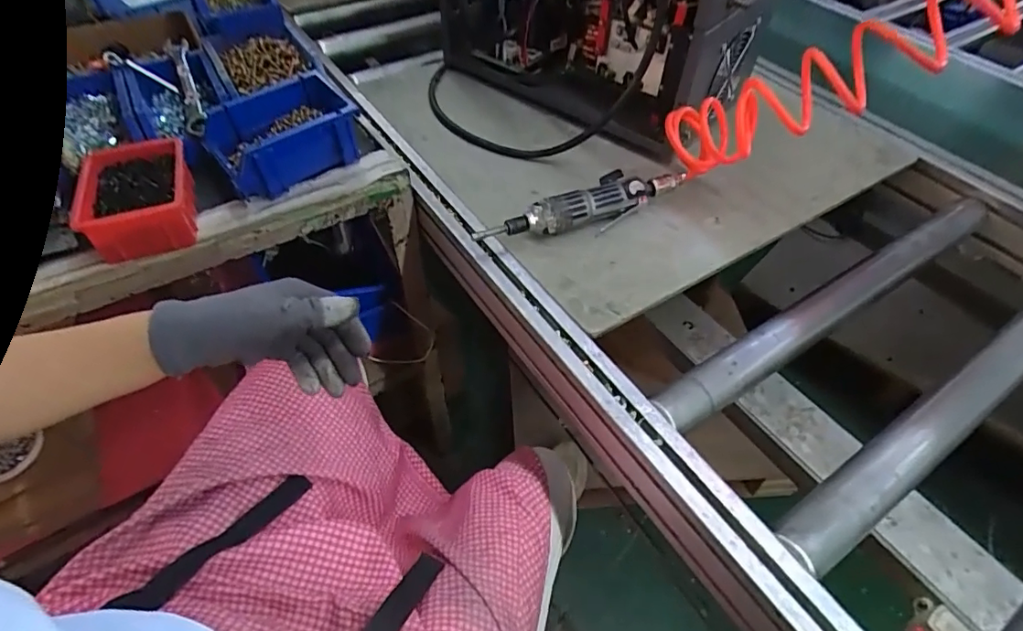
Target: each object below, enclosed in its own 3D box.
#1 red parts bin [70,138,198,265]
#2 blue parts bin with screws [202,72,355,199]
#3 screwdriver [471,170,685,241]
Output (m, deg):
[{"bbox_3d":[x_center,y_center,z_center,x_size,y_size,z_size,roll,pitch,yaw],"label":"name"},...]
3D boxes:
[{"bbox_3d":[-0.400,-0.128,0.569,0.097,0.053,0.147,-17,53,-15],"label":"red parts bin"},{"bbox_3d":[-0.281,-0.217,0.635,0.148,0.082,0.132,-30,58,-24],"label":"blue parts bin with screws"},{"bbox_3d":[0.090,-0.128,0.623,0.270,0.039,0.050,-20,54,-17],"label":"screwdriver"}]

